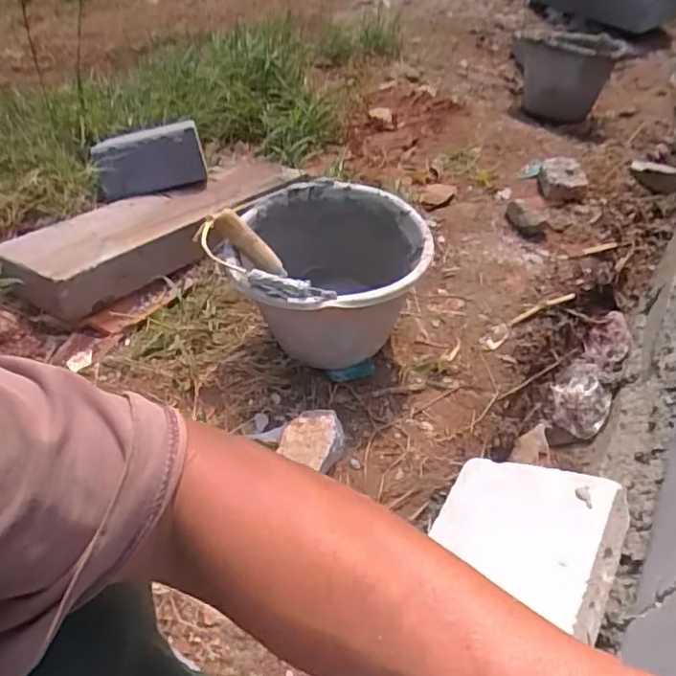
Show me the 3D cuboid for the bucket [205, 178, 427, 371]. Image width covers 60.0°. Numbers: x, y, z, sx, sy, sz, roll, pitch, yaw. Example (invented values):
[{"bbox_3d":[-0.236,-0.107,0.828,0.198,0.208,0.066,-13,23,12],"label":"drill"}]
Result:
[{"bbox_3d":[-0.026,-0.088,0.897,0.268,0.194,0.275,1,50,-1],"label":"bucket"}]

